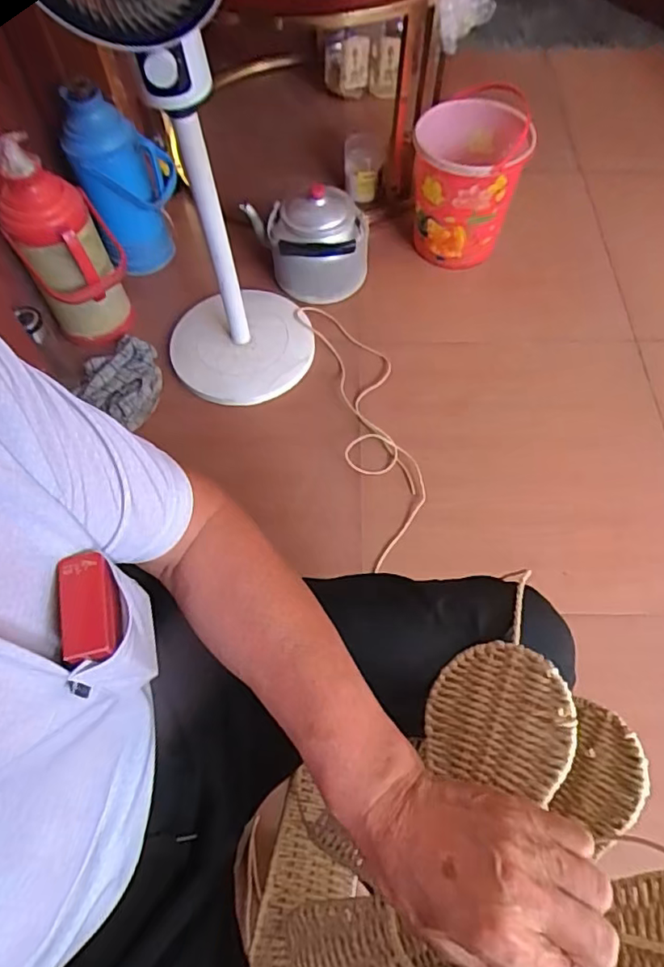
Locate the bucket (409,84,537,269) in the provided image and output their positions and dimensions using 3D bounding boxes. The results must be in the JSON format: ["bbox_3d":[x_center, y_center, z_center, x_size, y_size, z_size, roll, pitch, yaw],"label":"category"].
[{"bbox_3d":[0.291,-0.655,1.274,0.226,0.286,0.236,4,61,4],"label":"bucket"}]

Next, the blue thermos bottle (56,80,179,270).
[{"bbox_3d":[-0.400,-0.587,1.141,0.181,0.341,0.129,-17,62,-8],"label":"blue thermos bottle"}]

